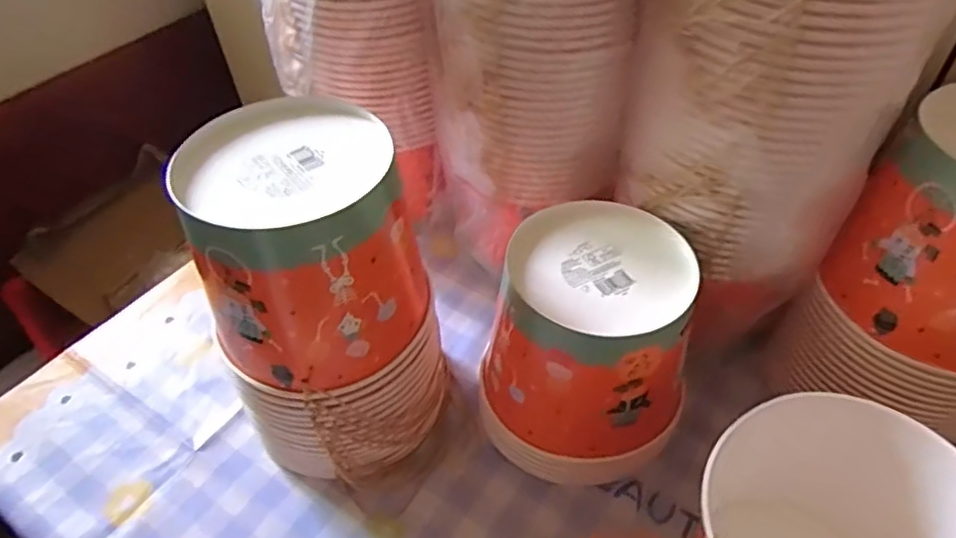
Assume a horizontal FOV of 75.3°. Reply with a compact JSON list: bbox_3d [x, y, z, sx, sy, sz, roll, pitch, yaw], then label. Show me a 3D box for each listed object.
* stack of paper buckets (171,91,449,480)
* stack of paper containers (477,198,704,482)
[{"bbox_3d":[-0.105,0.028,0.453,0.137,0.249,0.156,-12,48,-9],"label":"stack of paper buckets"},{"bbox_3d":[0.087,0.064,0.480,0.148,0.175,0.141,11,49,12],"label":"stack of paper containers"}]

